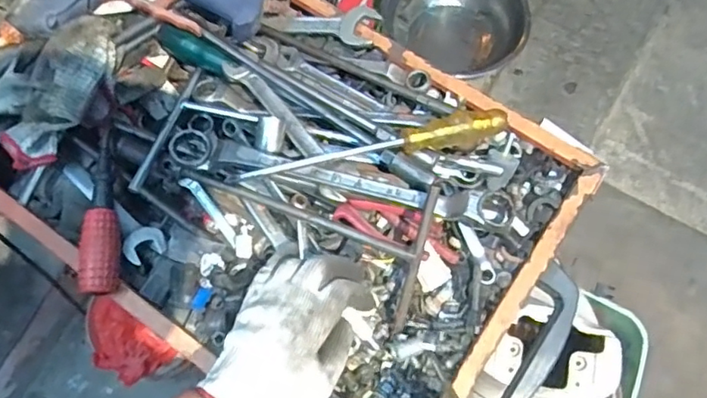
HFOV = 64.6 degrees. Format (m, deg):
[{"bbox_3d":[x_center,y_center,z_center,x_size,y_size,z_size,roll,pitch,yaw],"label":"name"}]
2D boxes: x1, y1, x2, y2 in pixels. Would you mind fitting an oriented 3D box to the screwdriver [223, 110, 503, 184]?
[{"bbox_3d":[0.018,-0.043,0.459,0.238,0.027,0.027,-13,76,-13],"label":"screwdriver"}]

